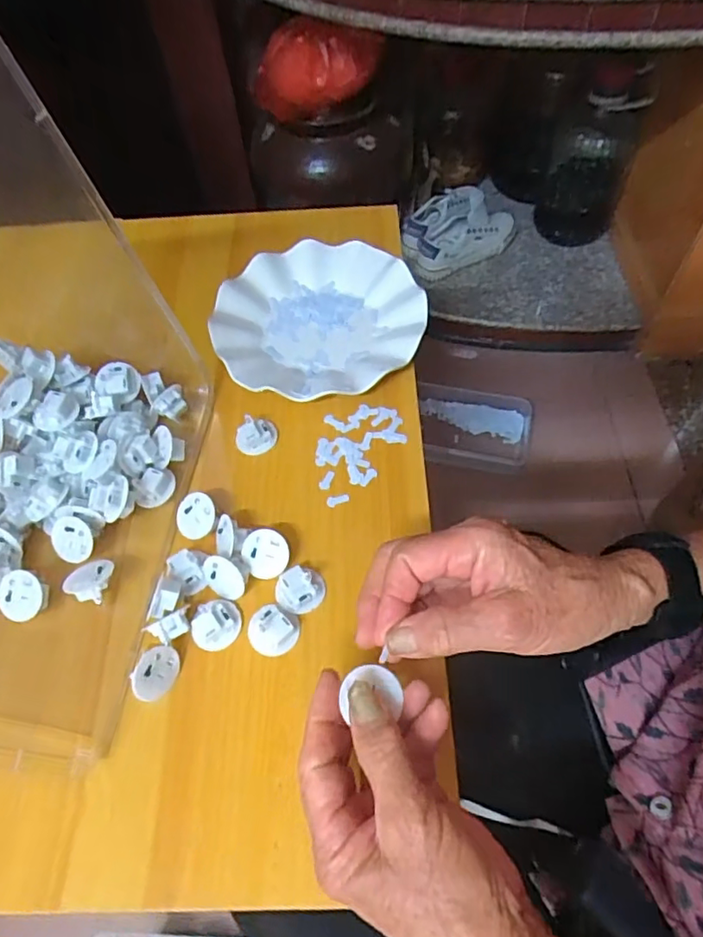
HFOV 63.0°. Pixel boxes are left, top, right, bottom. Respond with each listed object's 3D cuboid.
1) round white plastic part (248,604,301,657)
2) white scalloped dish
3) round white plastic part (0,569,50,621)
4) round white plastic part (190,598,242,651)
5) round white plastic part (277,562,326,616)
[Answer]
[{"bbox_3d":[-0.051,0.104,0.371,0.031,0.017,0.030,-2,59,2],"label":"round white plastic part"},{"bbox_3d":[-0.028,-0.130,0.506,0.175,0.024,0.177,-2,59,2],"label":"white scalloped dish"},{"bbox_3d":[-0.220,0.085,0.385,0.032,0.016,0.032,0,89,-1],"label":"round white plastic part"},{"bbox_3d":[-0.088,0.103,0.374,0.030,0.011,0.030,3,70,-13],"label":"round white plastic part"},{"bbox_3d":[-0.034,0.081,0.383,0.032,0.017,0.027,-12,59,-4],"label":"round white plastic part"}]

